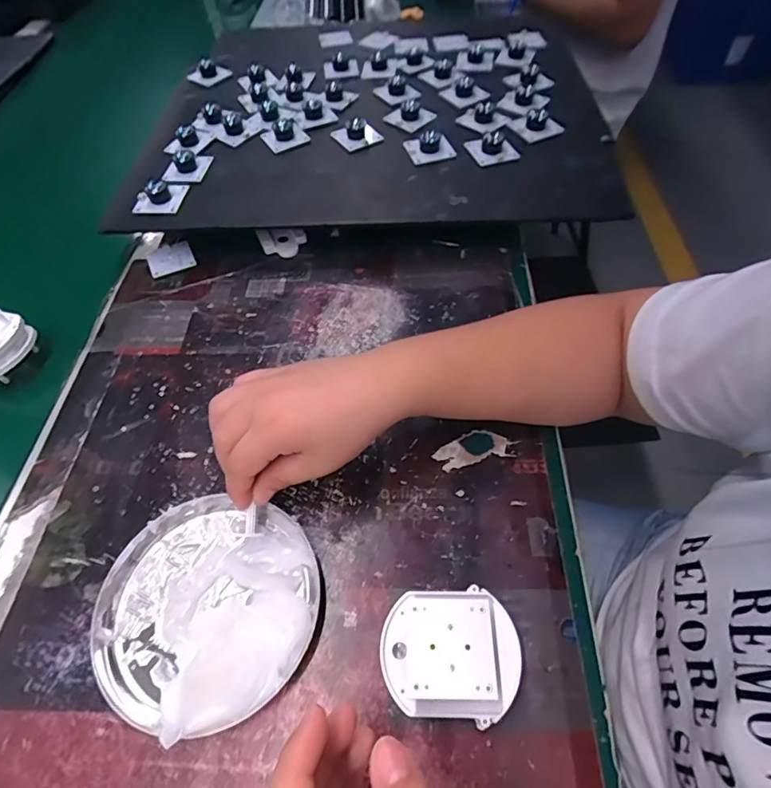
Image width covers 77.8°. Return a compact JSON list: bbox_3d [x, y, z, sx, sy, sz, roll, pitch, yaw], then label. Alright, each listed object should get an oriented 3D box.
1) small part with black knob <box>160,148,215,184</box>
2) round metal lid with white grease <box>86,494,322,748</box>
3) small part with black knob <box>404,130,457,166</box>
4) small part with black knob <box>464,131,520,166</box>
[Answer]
[{"bbox_3d":[-0.203,-0.236,0.487,0.041,0.014,0.045,7,56,6],"label":"small part with black knob"},{"bbox_3d":[-0.106,0.120,0.279,0.128,0.028,0.125,-1,55,2],"label":"round metal lid with white grease"},{"bbox_3d":[0.044,-0.255,0.487,0.041,0.021,0.042,-21,58,-12],"label":"small part with black knob"},{"bbox_3d":[0.108,-0.249,0.481,0.044,0.018,0.036,-12,56,-6],"label":"small part with black knob"}]

